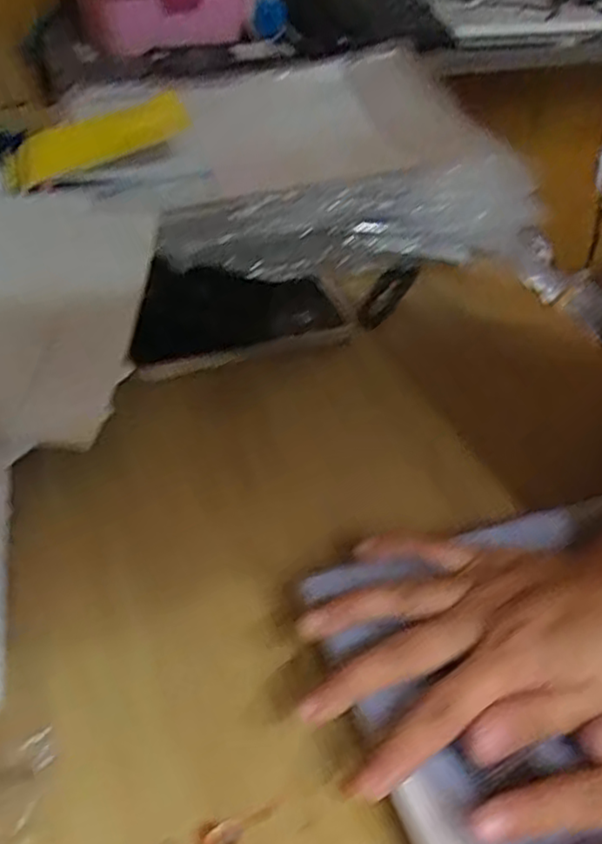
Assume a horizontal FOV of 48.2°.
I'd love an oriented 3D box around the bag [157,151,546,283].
[{"bbox_3d":[0.056,-0.153,0.521,0.326,0.073,0.059,-11,45,-16],"label":"bag"}]

